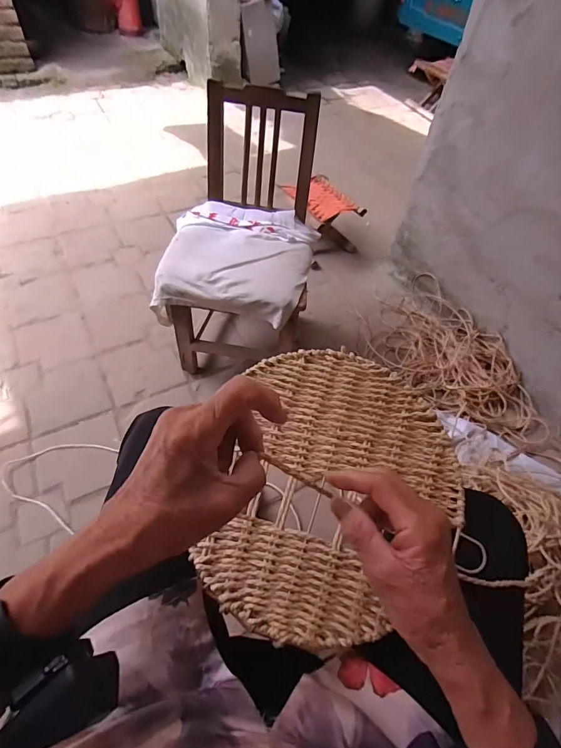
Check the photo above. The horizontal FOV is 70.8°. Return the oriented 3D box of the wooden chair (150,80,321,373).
[{"bbox_3d":[-0.096,-0.301,1.019,0.342,0.601,0.409,10,52,4],"label":"wooden chair"}]

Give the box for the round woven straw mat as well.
[{"bbox_3d":[0.062,0.113,0.401,0.229,0.004,0.281,14,68,4],"label":"round woven straw mat"}]

